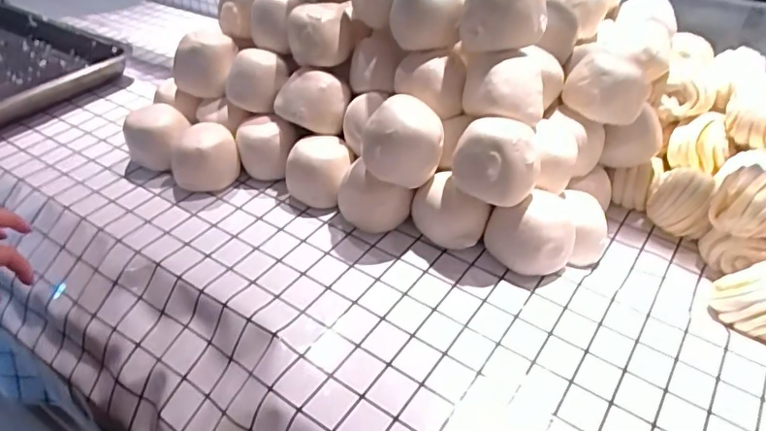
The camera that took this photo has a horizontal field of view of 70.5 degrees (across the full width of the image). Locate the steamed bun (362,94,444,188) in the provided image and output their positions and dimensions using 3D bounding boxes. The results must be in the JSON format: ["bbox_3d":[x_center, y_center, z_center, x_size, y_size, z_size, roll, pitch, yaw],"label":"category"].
[{"bbox_3d":[0.023,-0.080,0.600,0.083,0.081,0.083,5,39,6],"label":"steamed bun"}]

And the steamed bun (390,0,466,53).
[{"bbox_3d":[0.048,-0.229,0.607,0.082,0.067,0.076,3,39,4],"label":"steamed bun"}]

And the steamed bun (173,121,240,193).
[{"bbox_3d":[-0.236,-0.077,0.713,0.084,0.064,0.084,-15,41,-18],"label":"steamed bun"}]

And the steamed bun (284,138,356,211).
[{"bbox_3d":[-0.077,-0.053,0.681,0.075,0.067,0.074,0,39,0],"label":"steamed bun"}]

